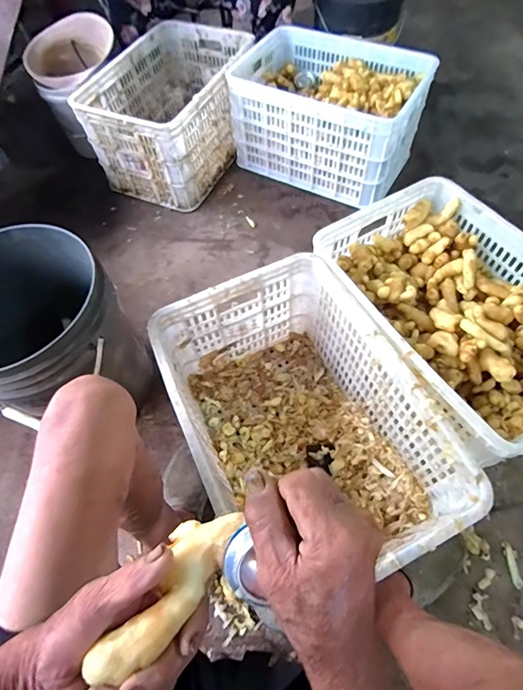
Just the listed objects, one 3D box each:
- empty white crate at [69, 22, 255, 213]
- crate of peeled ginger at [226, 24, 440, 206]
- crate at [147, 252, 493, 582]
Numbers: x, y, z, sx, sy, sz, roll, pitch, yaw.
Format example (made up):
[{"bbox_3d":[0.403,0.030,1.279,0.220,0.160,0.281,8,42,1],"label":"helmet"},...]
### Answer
[{"bbox_3d":[-0.275,-0.766,1.274,0.370,0.283,0.563,21,64,14],"label":"empty white crate"},{"bbox_3d":[0.213,-0.740,1.237,0.541,0.272,0.402,25,65,15],"label":"crate of peeled ginger"},{"bbox_3d":[0.063,0.150,0.728,0.353,0.299,0.509,-24,63,-11],"label":"crate"}]

